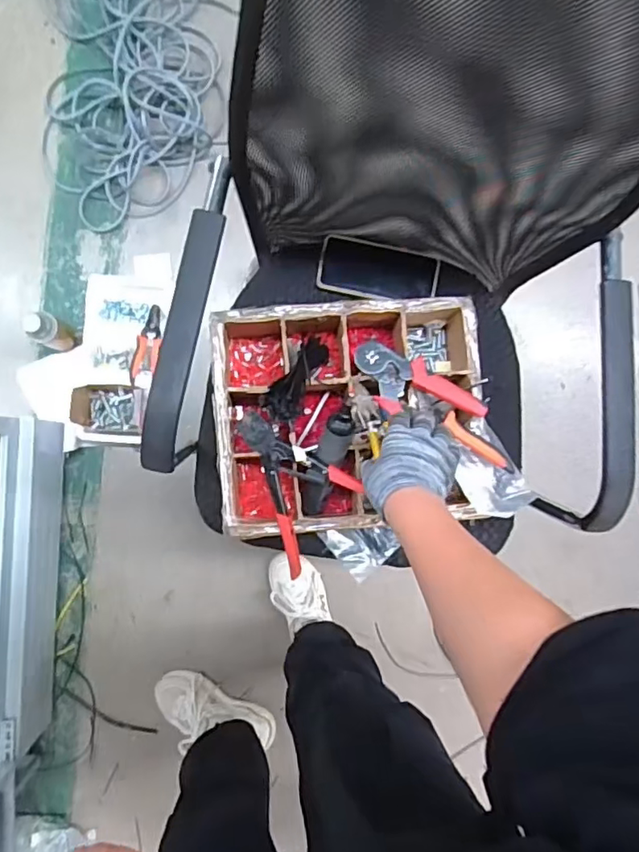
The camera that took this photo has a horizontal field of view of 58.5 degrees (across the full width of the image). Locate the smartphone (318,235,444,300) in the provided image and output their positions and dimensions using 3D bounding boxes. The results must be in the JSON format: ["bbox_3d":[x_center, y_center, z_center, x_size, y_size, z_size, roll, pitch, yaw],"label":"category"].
[{"bbox_3d":[0.084,-0.218,0.806,0.166,0.014,0.070,10,106,-2],"label":"smartphone"}]

